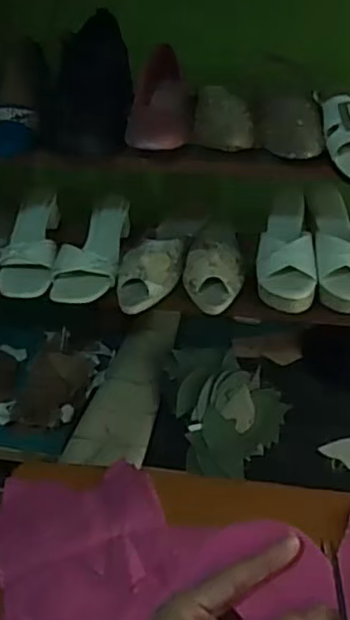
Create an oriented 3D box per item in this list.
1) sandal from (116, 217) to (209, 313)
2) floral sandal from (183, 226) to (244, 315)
[{"bbox_3d":[-0.023,-0.098,1.010,0.090,0.064,0.251,9,44,15],"label":"sandal"},{"bbox_3d":[0.063,-0.086,0.996,0.088,0.063,0.217,3,43,8],"label":"floral sandal"}]

